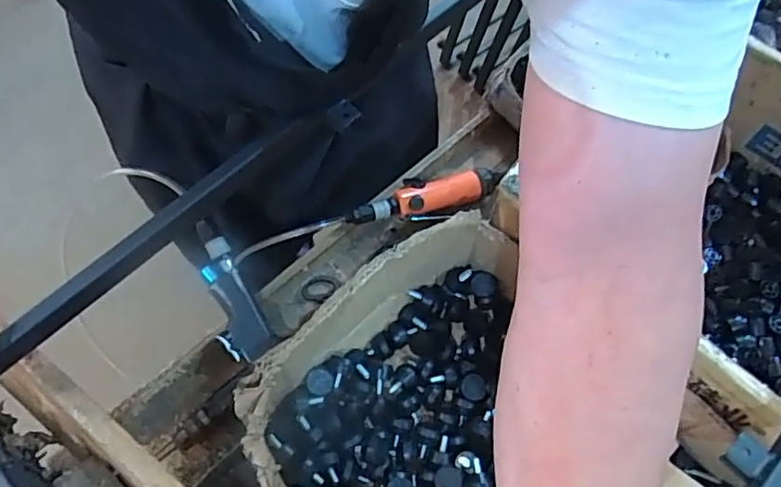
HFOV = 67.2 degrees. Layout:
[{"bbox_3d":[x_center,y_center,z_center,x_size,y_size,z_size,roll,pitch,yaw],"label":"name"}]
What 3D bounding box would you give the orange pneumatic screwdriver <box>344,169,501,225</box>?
[{"bbox_3d":[0.045,-0.062,0.773,0.204,0.033,0.055,-12,65,-6],"label":"orange pneumatic screwdriver"}]

